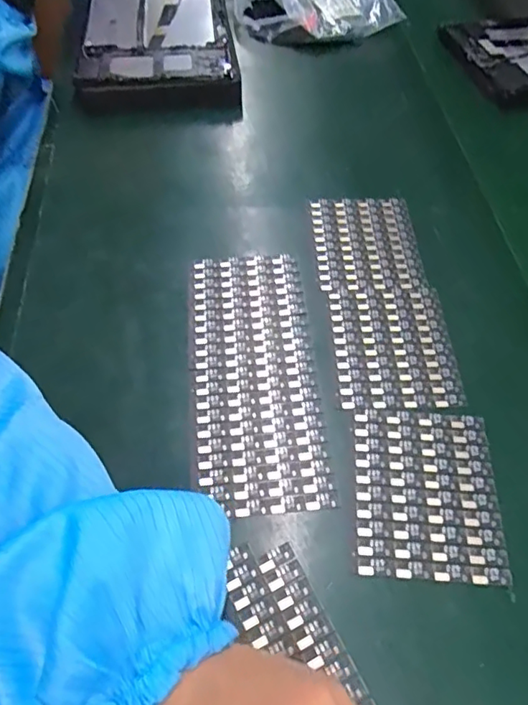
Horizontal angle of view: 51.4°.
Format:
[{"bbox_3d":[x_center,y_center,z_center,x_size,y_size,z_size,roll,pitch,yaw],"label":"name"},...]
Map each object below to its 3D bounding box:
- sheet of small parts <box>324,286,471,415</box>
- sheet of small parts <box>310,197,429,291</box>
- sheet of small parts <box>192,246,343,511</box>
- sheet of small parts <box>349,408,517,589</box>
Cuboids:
[{"bbox_3d":[0.089,-0.005,0.378,0.080,0.004,0.101,0,55,-2],"label":"sheet of small parts"},{"bbox_3d":[0.081,-0.090,0.440,0.080,0.004,0.103,-1,55,-2],"label":"sheet of small parts"},{"bbox_3d":[-0.007,0.010,0.368,0.081,0.006,0.198,-3,56,-4],"label":"sheet of small parts"},{"bbox_3d":[0.094,0.080,0.319,0.081,0.004,0.100,4,55,1],"label":"sheet of small parts"}]

